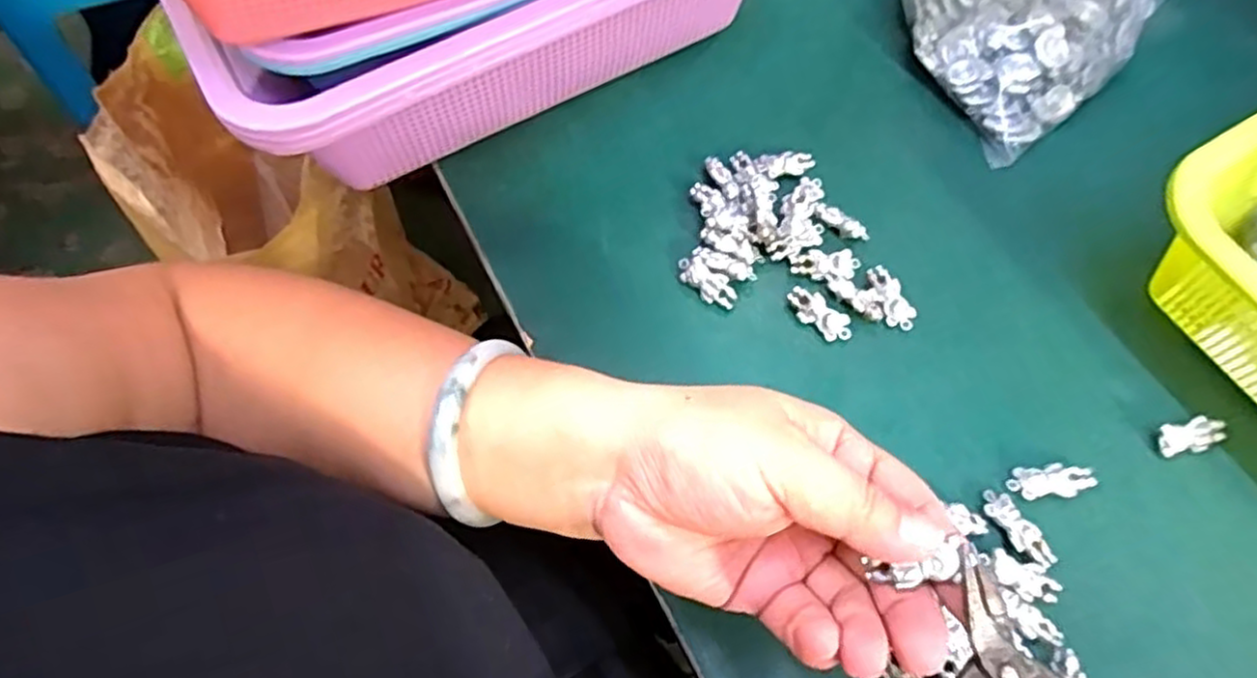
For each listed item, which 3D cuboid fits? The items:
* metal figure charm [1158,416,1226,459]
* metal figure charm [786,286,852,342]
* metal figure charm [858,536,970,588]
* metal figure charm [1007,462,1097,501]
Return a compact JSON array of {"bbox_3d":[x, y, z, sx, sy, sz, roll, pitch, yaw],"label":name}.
[{"bbox_3d":[0.246,0.042,0.317,0.031,0.007,0.014,-11,64,-3],"label":"metal figure charm"},{"bbox_3d":[0.091,-0.012,0.347,0.034,0.007,0.015,38,71,18],"label":"metal figure charm"},{"bbox_3d":[0.089,0.069,0.219,0.029,0.006,0.010,-19,62,19],"label":"metal figure charm"},{"bbox_3d":[0.180,0.061,0.310,0.034,0.006,0.015,-8,64,-2],"label":"metal figure charm"}]

